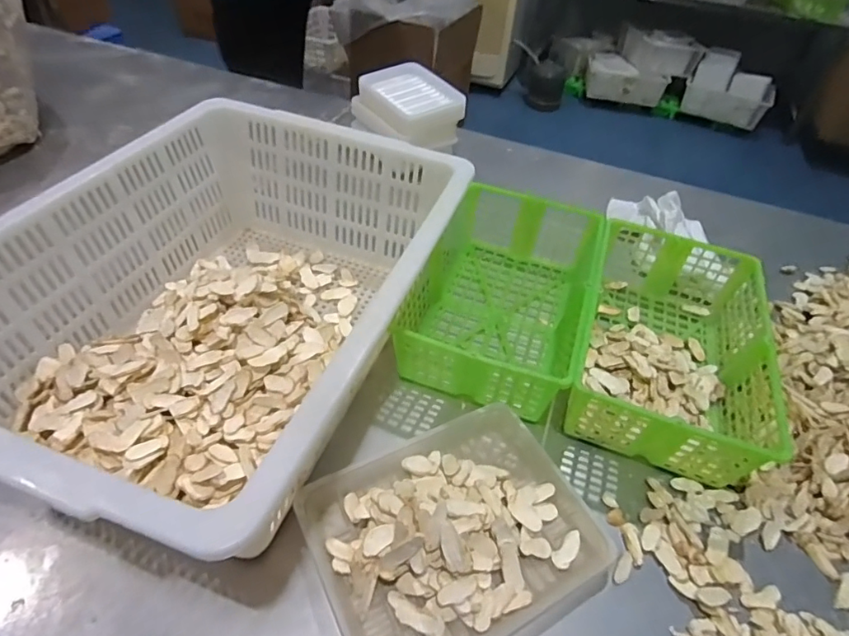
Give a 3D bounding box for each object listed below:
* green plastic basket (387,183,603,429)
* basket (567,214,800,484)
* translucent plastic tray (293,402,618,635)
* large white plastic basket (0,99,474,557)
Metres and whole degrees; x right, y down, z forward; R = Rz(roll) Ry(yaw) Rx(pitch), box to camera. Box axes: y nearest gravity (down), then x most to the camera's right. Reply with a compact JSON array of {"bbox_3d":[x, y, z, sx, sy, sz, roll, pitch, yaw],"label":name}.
[{"bbox_3d":[0.109,-0.037,0.678,0.206,0.108,0.338,18,47,10],"label":"green plastic basket"},{"bbox_3d":[0.313,0.018,0.651,0.216,0.100,0.368,18,47,11],"label":"basket"},{"bbox_3d":[0.031,0.202,0.483,0.259,0.053,0.212,-18,51,-22],"label":"translucent plastic tray"},{"bbox_3d":[-0.211,-0.020,0.566,0.383,0.194,0.521,18,47,10],"label":"large white plastic basket"}]

